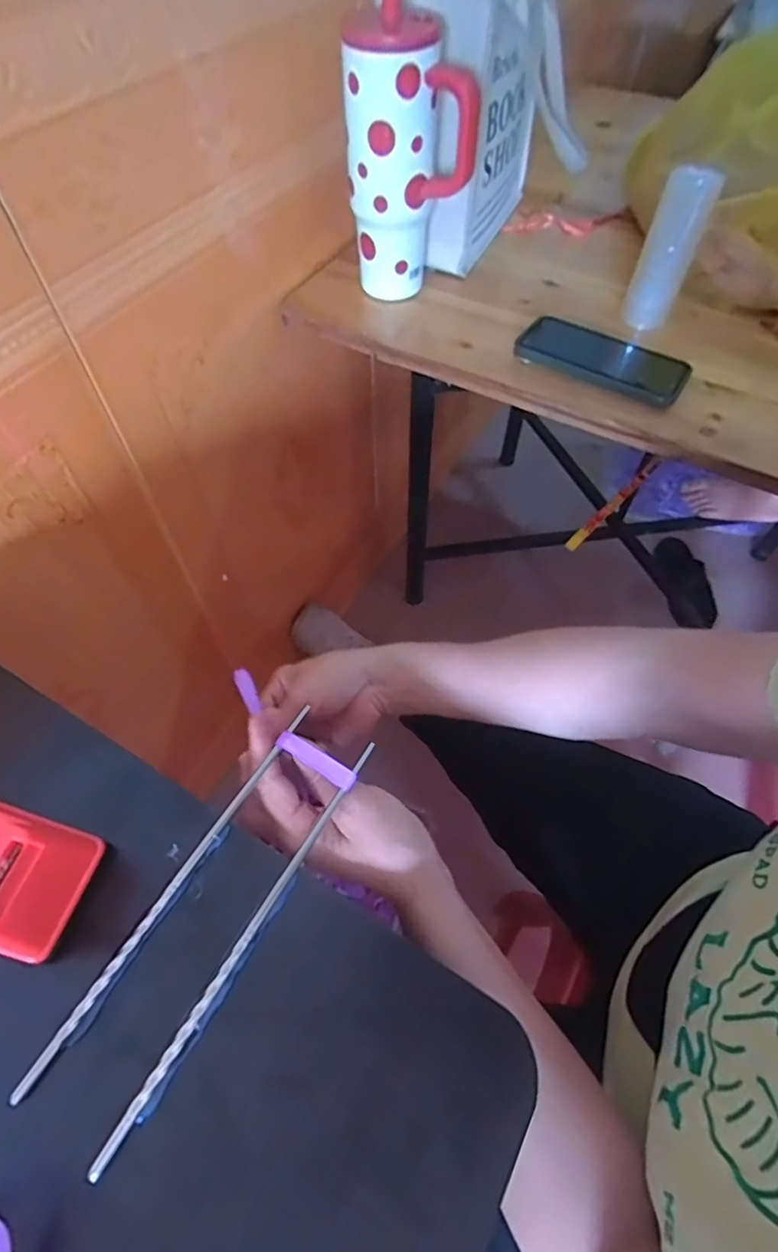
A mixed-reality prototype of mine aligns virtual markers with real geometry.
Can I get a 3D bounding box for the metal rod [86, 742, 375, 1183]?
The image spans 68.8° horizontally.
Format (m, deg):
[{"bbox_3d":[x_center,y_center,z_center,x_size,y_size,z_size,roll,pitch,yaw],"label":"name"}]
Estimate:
[{"bbox_3d":[-0.068,0.153,0.293,0.007,0.005,0.222,27,61,16],"label":"metal rod"}]

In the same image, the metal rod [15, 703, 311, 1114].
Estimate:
[{"bbox_3d":[-0.111,0.134,0.305,0.008,0.007,0.216,27,62,17],"label":"metal rod"}]

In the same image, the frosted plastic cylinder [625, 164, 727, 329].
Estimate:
[{"bbox_3d":[0.271,-0.361,0.550,0.048,0.126,0.035,19,60,12],"label":"frosted plastic cylinder"}]

